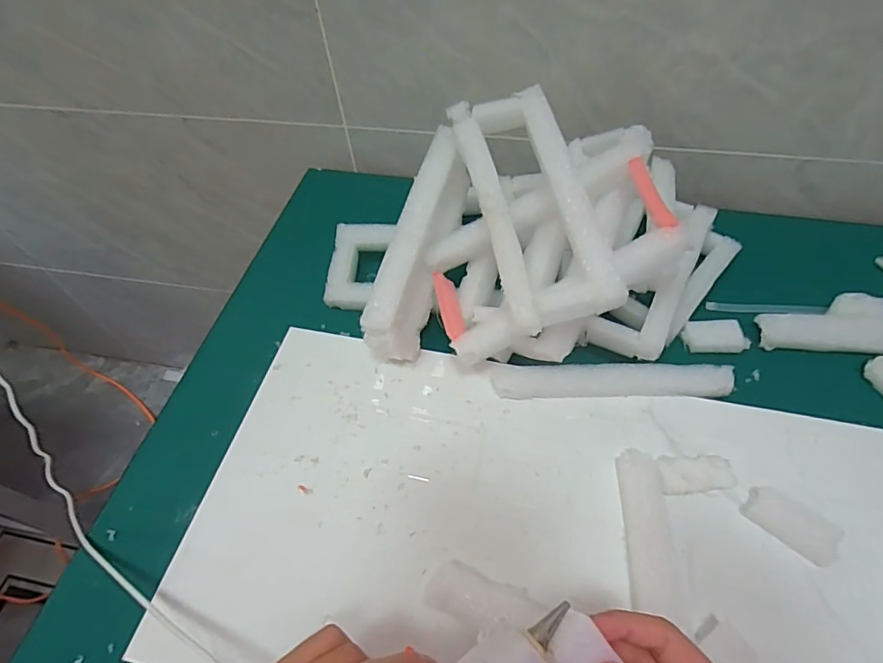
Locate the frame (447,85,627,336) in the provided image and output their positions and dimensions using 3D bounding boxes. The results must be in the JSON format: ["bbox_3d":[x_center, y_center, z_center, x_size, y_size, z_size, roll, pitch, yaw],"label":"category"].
[{"bbox_3d":[0.071,-0.105,0.401,0.079,0.028,0.211,-14,70,-4],"label":"frame"}]

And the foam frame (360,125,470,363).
[{"bbox_3d":[-0.018,-0.077,0.465,0.037,0.080,0.210,16,85,15],"label":"foam frame"}]

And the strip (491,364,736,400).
[{"bbox_3d":[0.154,0.044,0.456,0.209,0.017,0.027,-1,57,4],"label":"strip"}]

